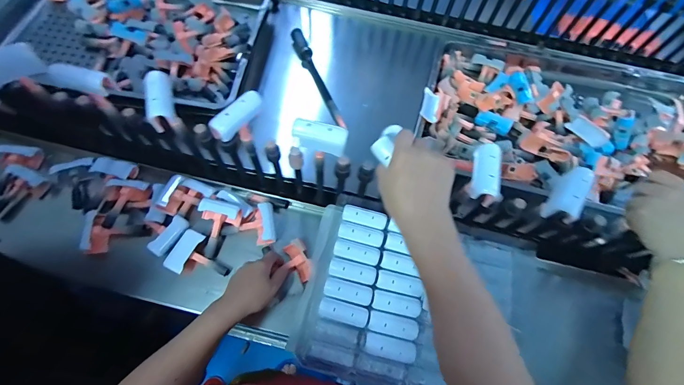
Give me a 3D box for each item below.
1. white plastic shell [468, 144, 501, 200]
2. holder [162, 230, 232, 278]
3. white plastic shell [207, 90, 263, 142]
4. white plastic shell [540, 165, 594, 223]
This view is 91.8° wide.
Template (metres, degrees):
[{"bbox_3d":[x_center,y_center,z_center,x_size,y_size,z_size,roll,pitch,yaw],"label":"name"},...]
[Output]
[{"bbox_3d":[0.191,-0.032,0.440,0.029,0.026,0.080,10,68,2],"label":"white plastic shell"},{"bbox_3d":[-0.254,0.120,0.600,0.105,0.029,0.076,22,69,7],"label":"holder"},{"bbox_3d":[-0.142,-0.108,0.452,0.024,0.032,0.086,36,71,12],"label":"white plastic shell"},{"bbox_3d":[0.304,0.000,0.443,0.030,0.036,0.084,33,71,11],"label":"white plastic shell"}]

